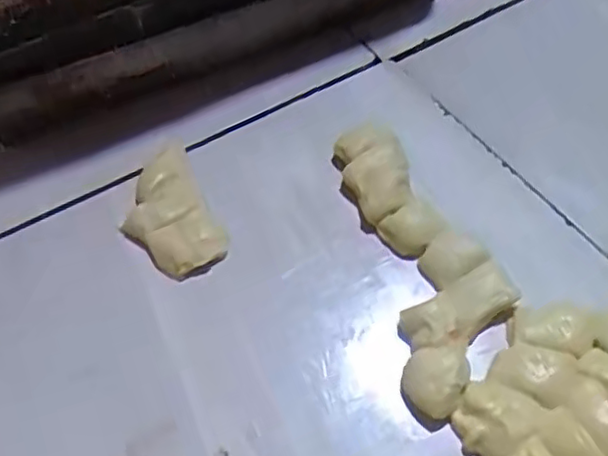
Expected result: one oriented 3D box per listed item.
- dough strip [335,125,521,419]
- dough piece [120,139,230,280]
[{"bbox_3d":[0.088,0.015,0.458,0.082,0.020,0.225,-12,56,-4],"label":"dough strip"},{"bbox_3d":[-0.106,-0.017,0.488,0.063,0.019,0.119,-23,57,-11],"label":"dough piece"}]

